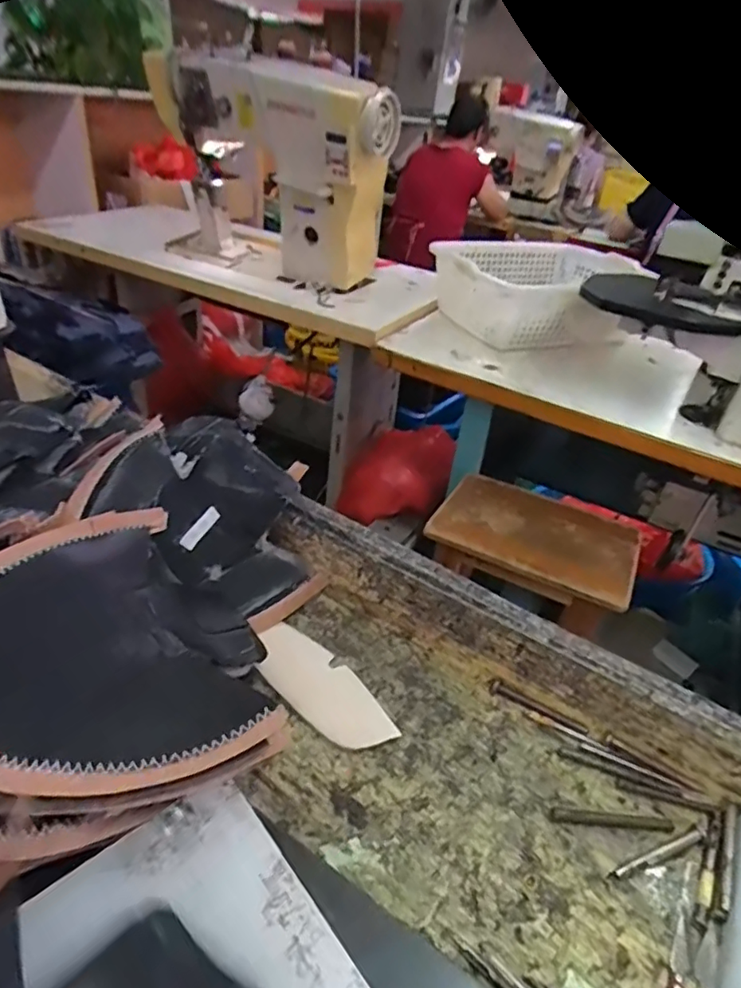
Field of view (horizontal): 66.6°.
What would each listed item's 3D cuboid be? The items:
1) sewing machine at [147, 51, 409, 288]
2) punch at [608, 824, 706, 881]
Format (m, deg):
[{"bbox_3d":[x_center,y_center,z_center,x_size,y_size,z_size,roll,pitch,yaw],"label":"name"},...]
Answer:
[{"bbox_3d":[-0.238,-0.743,1.334,0.597,0.436,0.253,18,36,16],"label":"sewing machine"},{"bbox_3d":[0.206,0.255,0.400,0.085,0.010,0.008,-8,37,-21],"label":"punch"}]

